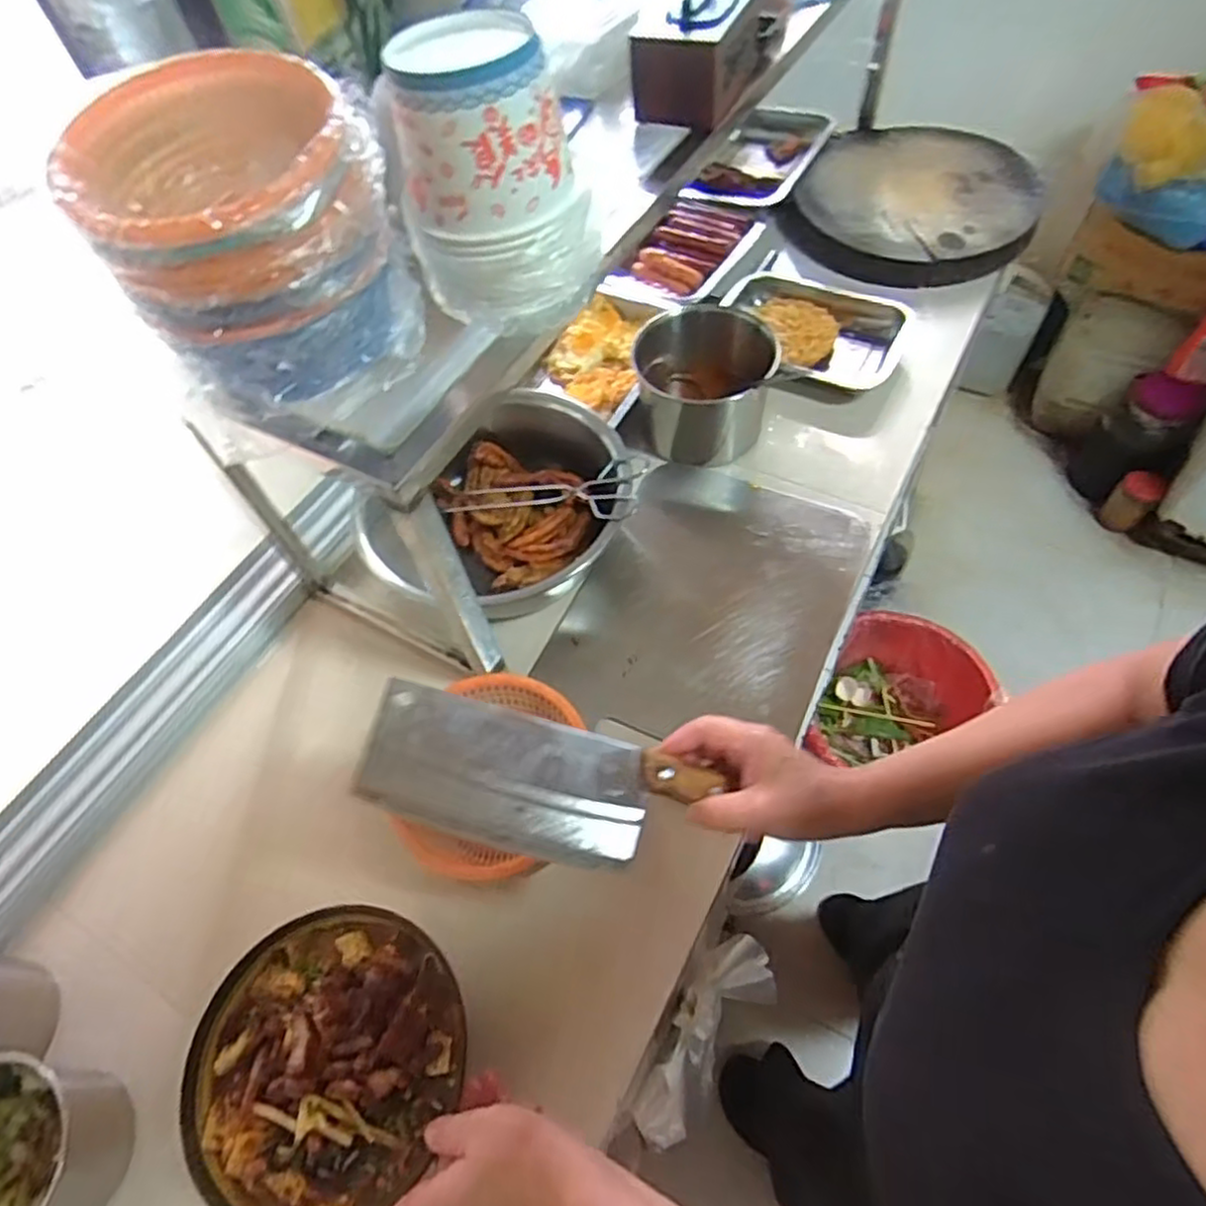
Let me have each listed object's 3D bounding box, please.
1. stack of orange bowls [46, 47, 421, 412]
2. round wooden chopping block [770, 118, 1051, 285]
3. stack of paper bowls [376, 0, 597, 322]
[{"bbox_3d":[-0.234,-0.249,0.498,0.182,0.158,0.180,-22,61,-16],"label":"stack of orange bowls"},{"bbox_3d":[0.498,-0.649,1.149,0.362,0.053,0.411,26,60,13],"label":"round wooden chopping block"},{"bbox_3d":[-0.077,-0.307,0.525,0.144,0.161,0.125,-9,59,-8],"label":"stack of paper bowls"}]

